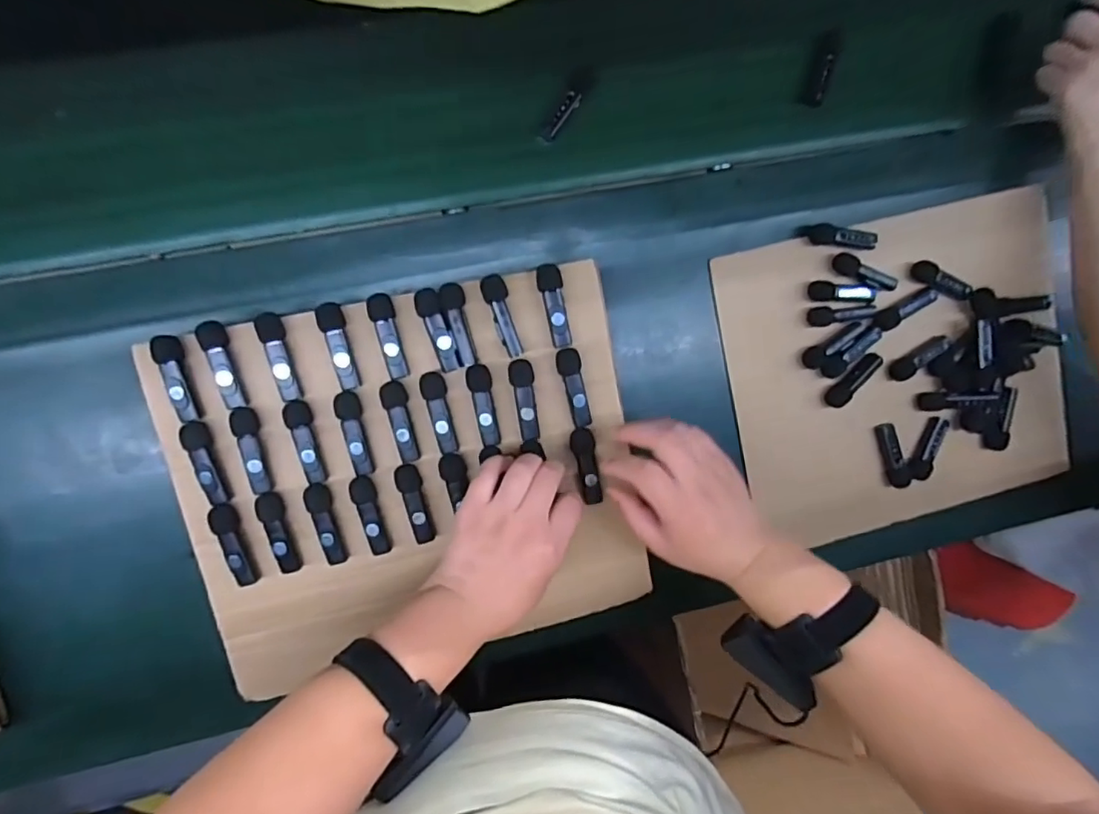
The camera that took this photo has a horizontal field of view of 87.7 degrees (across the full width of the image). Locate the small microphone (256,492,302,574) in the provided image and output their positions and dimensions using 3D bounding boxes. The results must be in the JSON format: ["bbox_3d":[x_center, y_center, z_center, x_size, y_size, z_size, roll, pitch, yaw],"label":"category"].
[{"bbox_3d":[-0.210,0.098,0.444,0.017,0.014,0.066,-12,96,-8],"label":"small microphone"}]

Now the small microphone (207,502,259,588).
[{"bbox_3d":[-0.244,0.107,0.442,0.019,0.013,0.067,-13,96,-8],"label":"small microphone"}]

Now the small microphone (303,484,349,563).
[{"bbox_3d":[-0.175,0.092,0.450,0.018,0.013,0.066,-16,97,-7],"label":"small microphone"}]

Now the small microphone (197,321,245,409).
[{"bbox_3d":[-0.240,-0.031,0.422,0.017,0.019,0.064,-18,97,-7],"label":"small microphone"}]

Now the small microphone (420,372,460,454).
[{"bbox_3d":[-0.086,0.005,0.448,0.019,0.012,0.064,-13,96,-8],"label":"small microphone"}]

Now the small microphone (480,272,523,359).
[{"bbox_3d":[-0.036,-0.071,0.450,0.020,0.011,0.065,-18,97,-7],"label":"small microphone"}]

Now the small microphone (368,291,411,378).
[{"bbox_3d":[-0.120,-0.054,0.434,0.018,0.013,0.063,-19,97,-7],"label":"small microphone"}]

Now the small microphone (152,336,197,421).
[{"bbox_3d":[-0.271,-0.020,0.418,0.017,0.018,0.063,-13,96,-8],"label":"small microphone"}]

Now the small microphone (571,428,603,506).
[{"bbox_3d":[0.032,0.050,0.470,0.018,0.010,0.064,-12,98,-8],"label":"small microphone"}]

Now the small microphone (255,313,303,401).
[{"bbox_3d":[-0.200,-0.037,0.427,0.017,0.021,0.066,-18,97,-7],"label":"small microphone"}]

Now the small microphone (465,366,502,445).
[{"bbox_3d":[-0.052,-0.001,0.454,0.019,0.012,0.065,-10,96,-8],"label":"small microphone"}]

